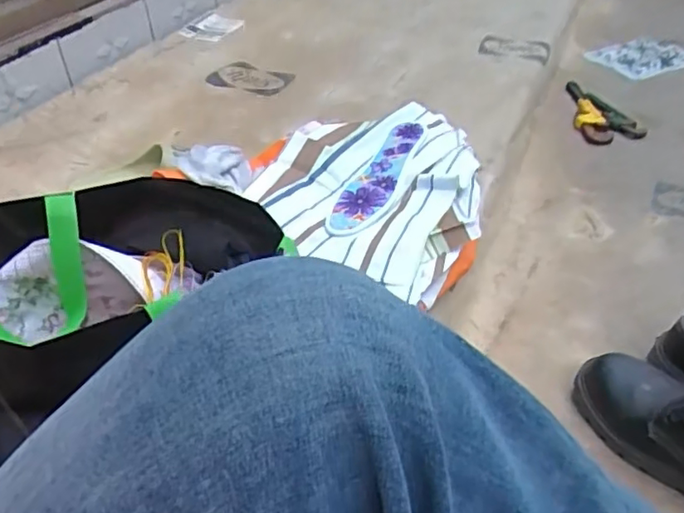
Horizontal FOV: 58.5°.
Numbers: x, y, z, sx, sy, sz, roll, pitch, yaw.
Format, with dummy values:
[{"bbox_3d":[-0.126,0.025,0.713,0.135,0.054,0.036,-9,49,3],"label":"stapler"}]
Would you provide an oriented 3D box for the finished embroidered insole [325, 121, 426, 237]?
[{"bbox_3d":[0.048,-0.108,0.803,0.074,0.010,0.235,8,47,27],"label":"finished embroidered insole"}]

